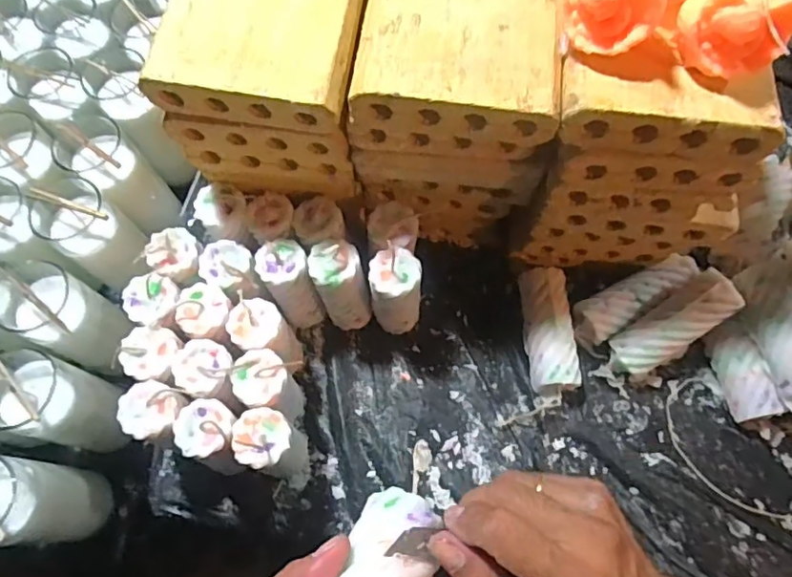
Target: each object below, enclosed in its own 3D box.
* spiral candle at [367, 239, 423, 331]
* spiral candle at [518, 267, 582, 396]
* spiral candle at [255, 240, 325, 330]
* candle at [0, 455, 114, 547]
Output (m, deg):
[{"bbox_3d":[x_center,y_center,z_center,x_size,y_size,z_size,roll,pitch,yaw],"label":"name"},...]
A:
[{"bbox_3d":[0.001,0.007,0.618,0.051,0.134,0.054,10,68,5],"label":"spiral candle"},{"bbox_3d":[0.173,0.048,0.643,0.050,0.047,0.138,-3,68,-1],"label":"spiral candle"},{"bbox_3d":[-0.113,-0.001,0.622,0.054,0.124,0.060,-18,68,-7],"label":"spiral candle"},{"bbox_3d":[-0.340,0.202,0.533,0.085,0.181,0.072,5,68,3],"label":"candle"}]

